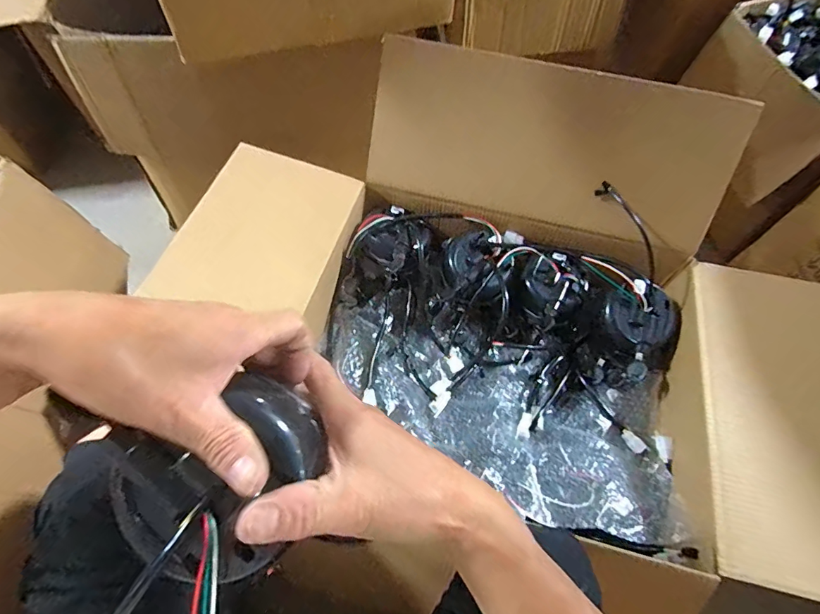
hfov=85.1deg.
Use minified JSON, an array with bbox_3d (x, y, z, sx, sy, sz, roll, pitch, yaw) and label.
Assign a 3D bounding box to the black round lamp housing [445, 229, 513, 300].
[{"bbox_3d":[0.103,-0.063,0.679,0.098,0.051,0.094,1,59,-2],"label":"black round lamp housing"}]

